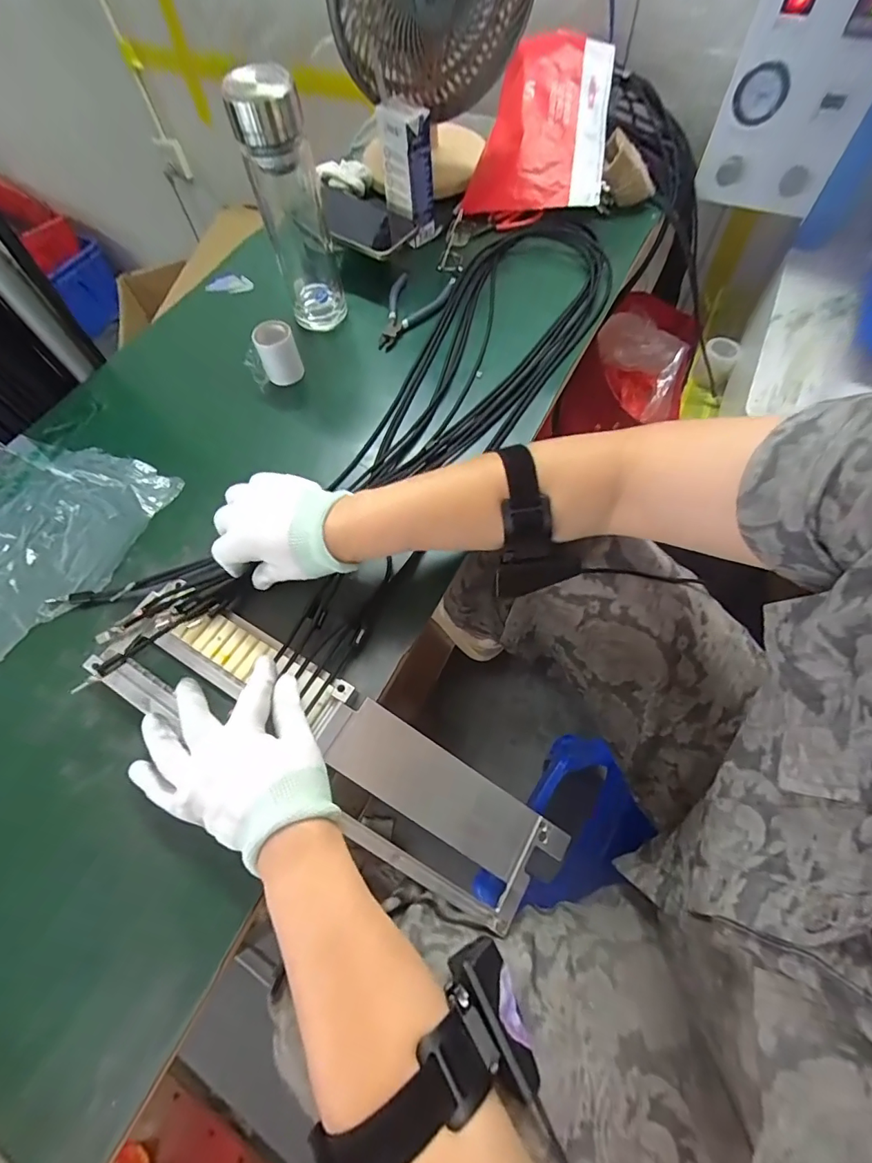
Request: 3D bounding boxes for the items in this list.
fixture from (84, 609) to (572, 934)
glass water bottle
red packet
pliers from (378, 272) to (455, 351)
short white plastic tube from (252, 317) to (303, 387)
[{"bbox_3d":[-0.085,0.132,0.364,0.397,0.046,0.098,30,69,4],"label":"fixture"},{"bbox_3d":[-0.154,-0.396,0.503,0.063,0.218,0.073,-15,64,-4],"label":"glass water bottle"},{"bbox_3d":[0.141,-0.625,0.649,0.183,0.051,0.228,6,88,19],"label":"red packet"},{"bbox_3d":[-0.028,-0.334,0.569,0.066,0.025,0.134,16,66,11],"label":"pliers"},{"bbox_3d":[-0.172,-0.250,0.520,0.041,0.060,0.035,-19,64,-5],"label":"short white plastic tube"}]

